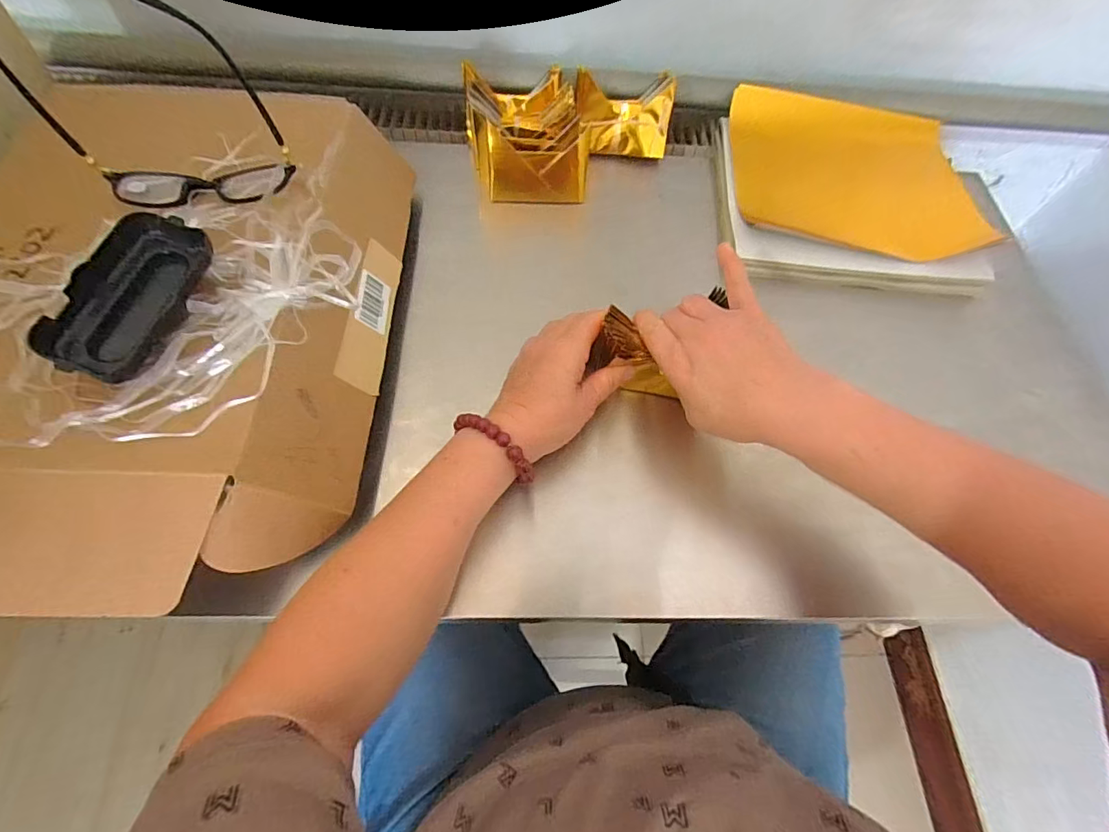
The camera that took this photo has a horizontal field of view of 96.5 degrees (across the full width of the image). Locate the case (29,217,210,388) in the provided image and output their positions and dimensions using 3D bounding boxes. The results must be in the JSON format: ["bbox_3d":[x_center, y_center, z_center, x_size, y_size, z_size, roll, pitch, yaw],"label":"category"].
[{"bbox_3d":[-0.261,-0.075,0.310,0.047,0.034,0.111,15,64,4],"label":"case"}]

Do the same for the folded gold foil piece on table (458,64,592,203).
[{"bbox_3d":[-0.030,-0.291,0.523,0.115,0.084,0.122,-7,65,-7],"label":"folded gold foil piece on table"}]

